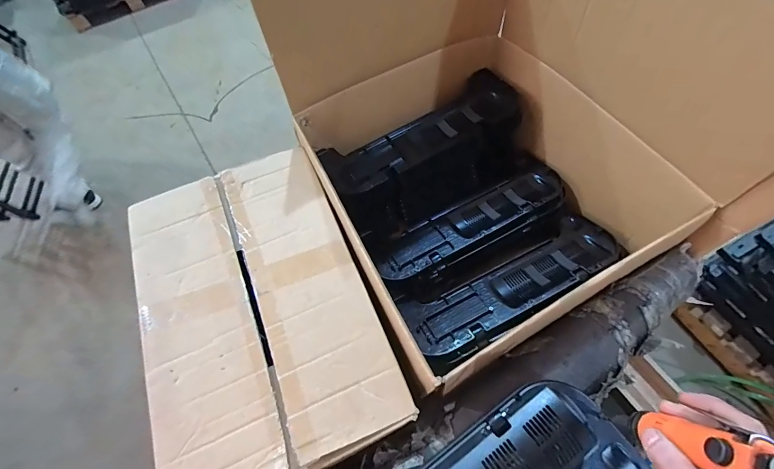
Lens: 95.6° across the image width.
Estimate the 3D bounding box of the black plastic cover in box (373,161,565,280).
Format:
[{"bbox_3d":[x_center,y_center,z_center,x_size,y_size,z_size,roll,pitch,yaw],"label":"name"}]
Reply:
[{"bbox_3d":[0.202,-0.037,0.781,0.435,0.048,0.143,-28,64,-11],"label":"black plastic cover in box"}]

